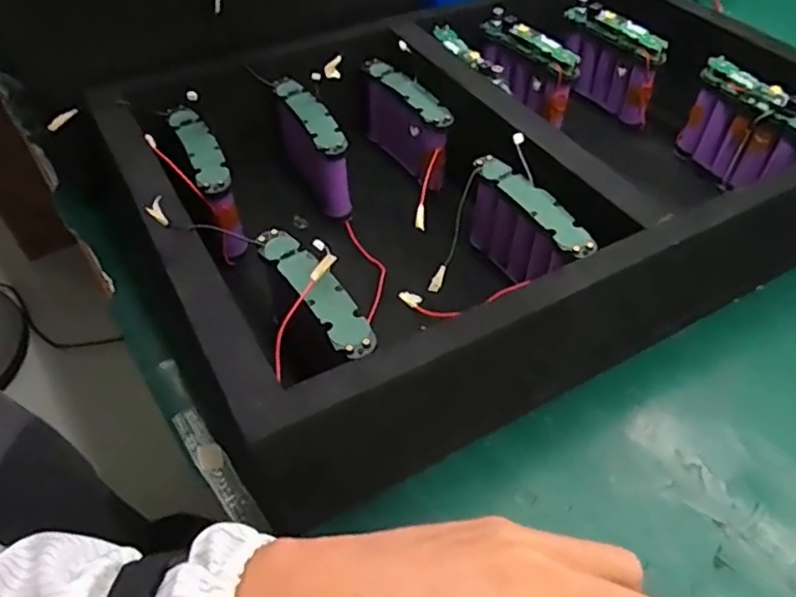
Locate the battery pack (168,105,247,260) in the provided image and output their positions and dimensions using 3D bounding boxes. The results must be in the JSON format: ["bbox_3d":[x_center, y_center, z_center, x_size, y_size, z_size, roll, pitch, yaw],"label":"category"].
[{"bbox_3d":[-0.146,-0.091,0.493,0.025,0.068,0.107,-20,52,-17],"label":"battery pack"}]

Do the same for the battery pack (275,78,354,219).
[{"bbox_3d":[-0.073,-0.127,0.532,0.030,0.071,0.110,-21,52,-18],"label":"battery pack"}]

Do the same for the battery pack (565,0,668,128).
[{"bbox_3d":[0.208,-0.229,0.627,0.020,0.096,0.107,-28,54,-23],"label":"battery pack"}]

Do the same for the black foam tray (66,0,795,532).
[{"bbox_3d":[0.069,-0.103,0.502,0.550,0.115,0.350,-23,52,-19],"label":"black foam tray"}]

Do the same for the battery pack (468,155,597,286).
[{"bbox_3d":[0.093,-0.044,0.457,0.027,0.069,0.109,-23,52,-19],"label":"battery pack"}]

